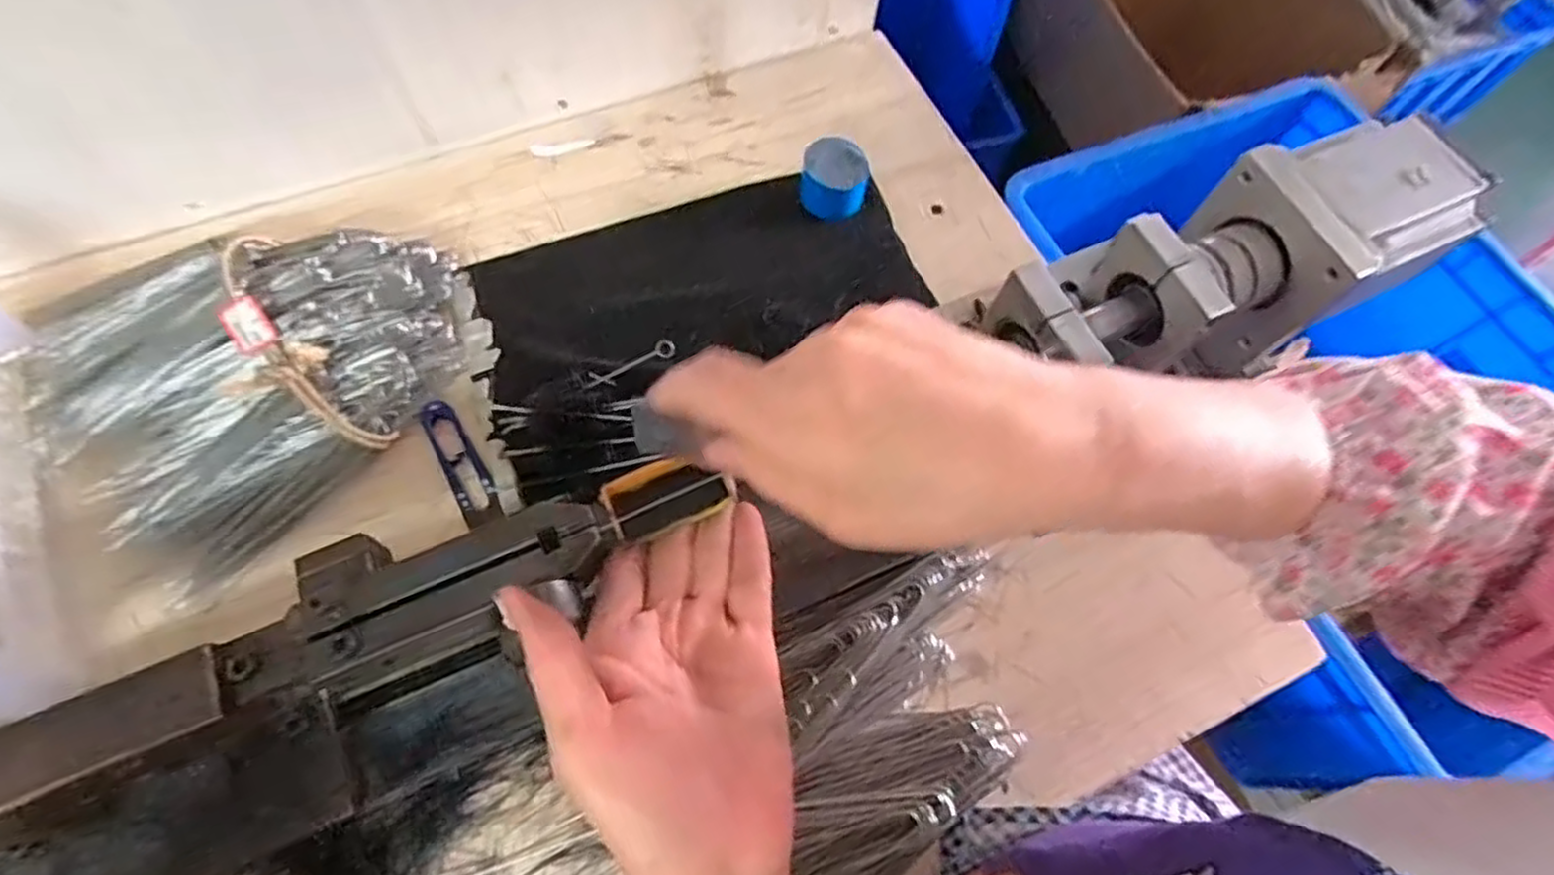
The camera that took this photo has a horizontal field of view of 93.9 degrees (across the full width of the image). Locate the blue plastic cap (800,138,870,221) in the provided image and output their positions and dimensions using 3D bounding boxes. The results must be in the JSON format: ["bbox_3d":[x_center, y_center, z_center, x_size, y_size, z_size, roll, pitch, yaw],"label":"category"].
[{"bbox_3d":[0.042,-0.192,0.551,0.052,0.041,0.050,22,68,7],"label":"blue plastic cap"}]

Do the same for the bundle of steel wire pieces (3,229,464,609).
[{"bbox_3d":[-0.349,-0.063,0.476,0.241,0.050,0.263,42,71,14],"label":"bundle of steel wire pieces"}]

